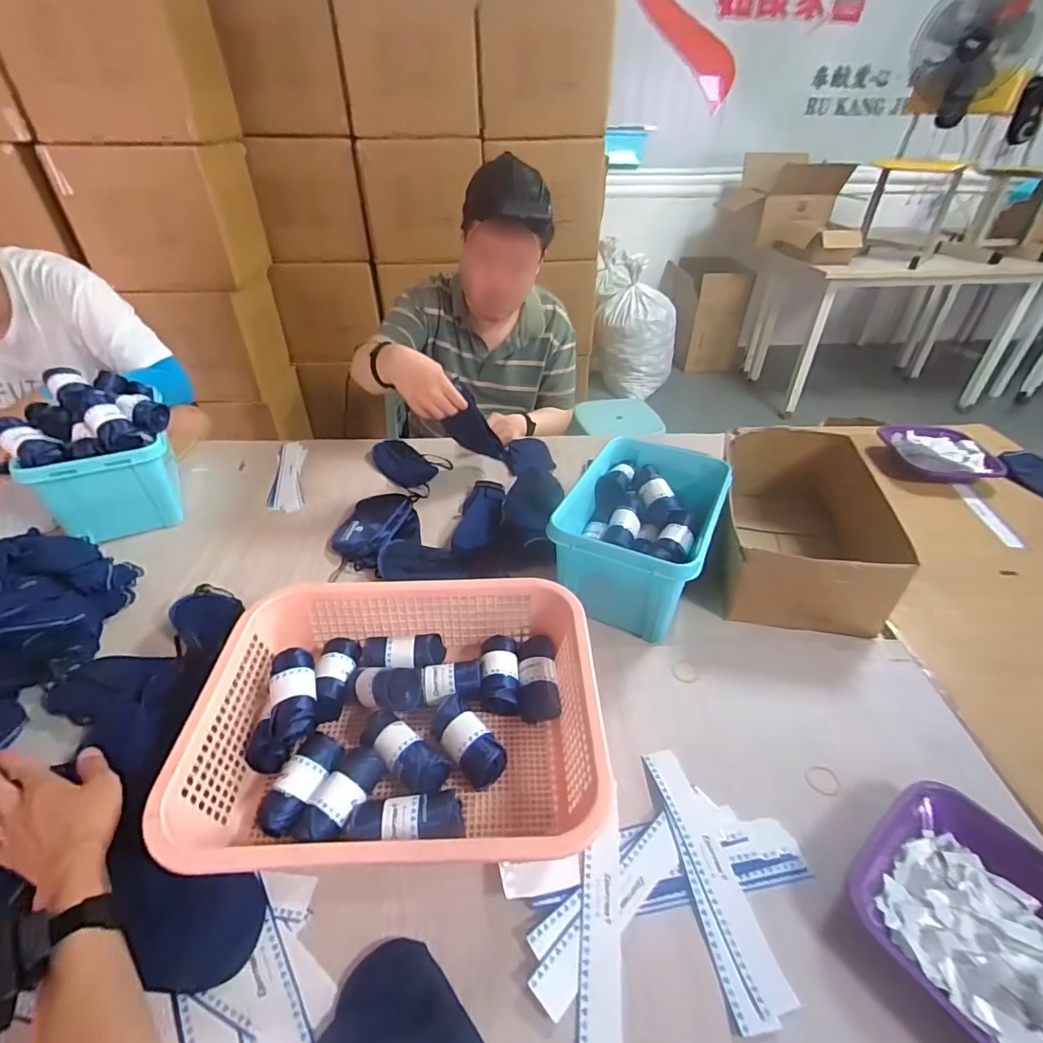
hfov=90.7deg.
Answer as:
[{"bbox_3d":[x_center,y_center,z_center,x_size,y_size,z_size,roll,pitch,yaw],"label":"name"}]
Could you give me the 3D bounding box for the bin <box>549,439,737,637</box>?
[{"bbox_3d":[0.173,0.021,0.751,0.194,0.146,0.270,17,42,20],"label":"bin"}]

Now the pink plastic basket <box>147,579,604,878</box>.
[{"bbox_3d":[-0.119,0.207,0.543,0.390,0.110,0.298,-2,39,-2],"label":"pink plastic basket"}]

